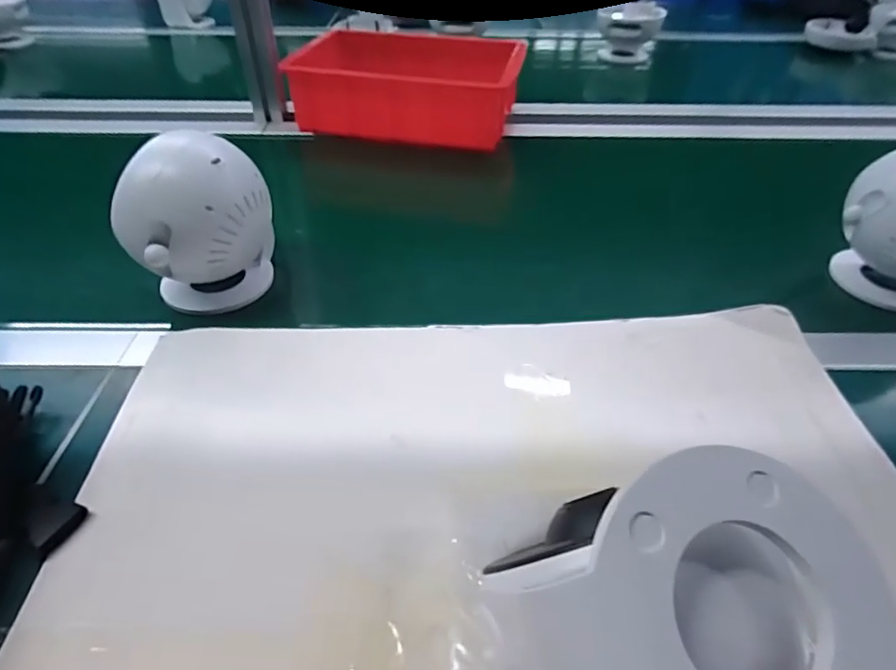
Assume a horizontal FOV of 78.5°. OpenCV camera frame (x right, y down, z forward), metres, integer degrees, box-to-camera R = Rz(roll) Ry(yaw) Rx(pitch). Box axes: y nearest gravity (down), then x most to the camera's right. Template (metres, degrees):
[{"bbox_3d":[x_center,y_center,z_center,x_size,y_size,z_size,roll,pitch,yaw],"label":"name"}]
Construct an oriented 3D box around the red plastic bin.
[{"bbox_3d":[-0.049,-0.349,0.757,0.282,0.074,0.221,7,43,7],"label":"red plastic bin"}]

